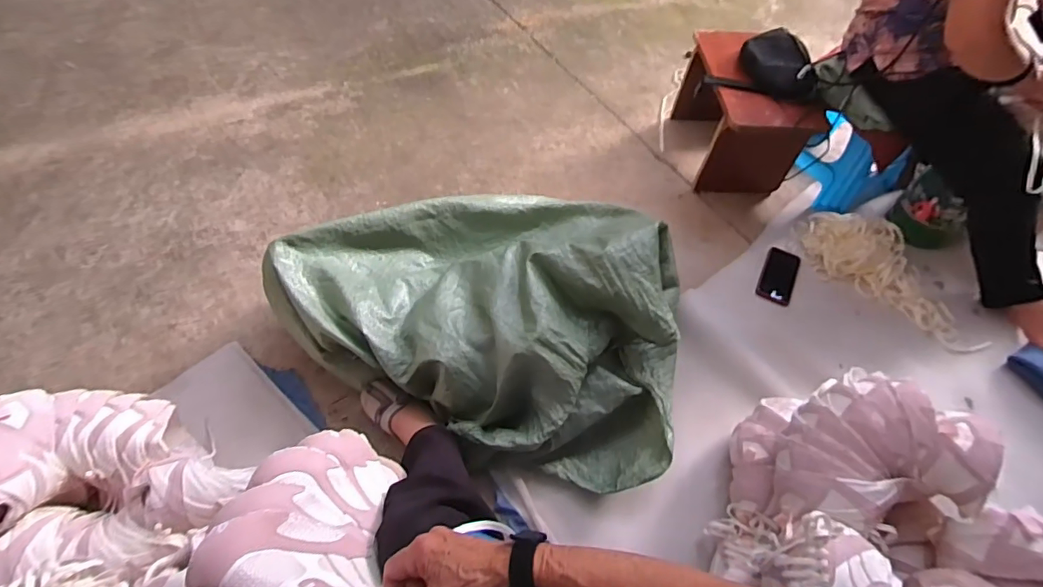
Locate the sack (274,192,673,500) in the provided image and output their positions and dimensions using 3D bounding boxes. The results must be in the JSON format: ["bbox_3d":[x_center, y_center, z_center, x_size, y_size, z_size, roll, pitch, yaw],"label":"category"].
[{"bbox_3d":[-0.048,0.007,0.995,0.783,0.264,0.523,20,54,12],"label":"sack"}]

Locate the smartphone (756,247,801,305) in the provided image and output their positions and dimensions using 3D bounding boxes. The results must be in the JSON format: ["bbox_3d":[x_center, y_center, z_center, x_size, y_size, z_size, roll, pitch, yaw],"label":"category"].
[{"bbox_3d":[0.633,-0.044,1.219,0.085,0.010,0.153,29,67,7],"label":"smartphone"}]

